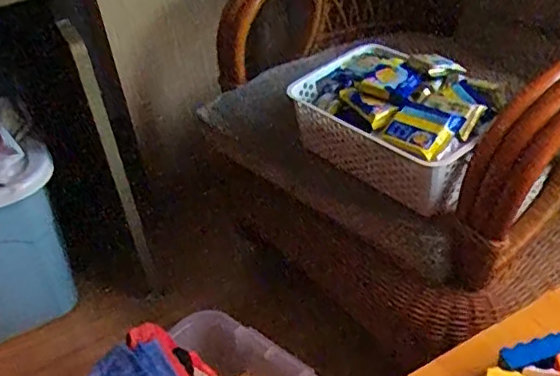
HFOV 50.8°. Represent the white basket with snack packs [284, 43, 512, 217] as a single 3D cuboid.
[{"bbox_3d":[0.178,-0.109,0.899,0.187,0.127,0.295,-32,44,-29],"label":"white basket with snack packs"}]

